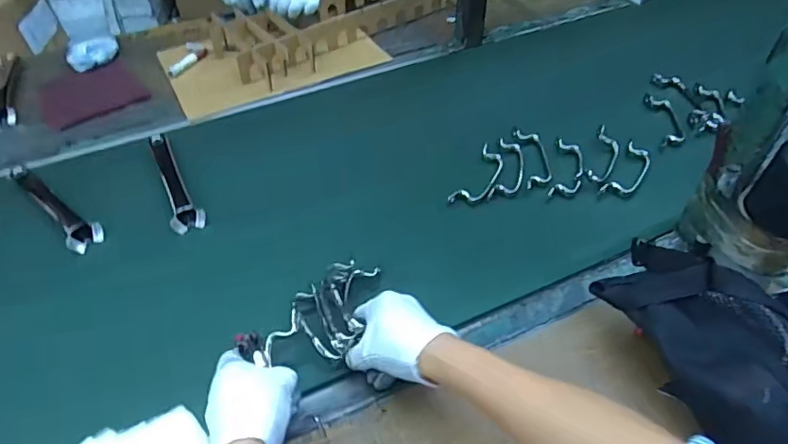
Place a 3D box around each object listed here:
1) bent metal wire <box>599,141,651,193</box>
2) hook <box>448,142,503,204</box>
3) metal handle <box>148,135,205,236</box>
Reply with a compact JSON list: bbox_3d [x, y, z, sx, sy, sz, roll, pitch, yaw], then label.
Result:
[{"bbox_3d":[0.327,-0.073,0.738,0.042,0.006,0.114,26,51,24],"label":"bent metal wire"},{"bbox_3d":[0.120,-0.065,0.730,0.044,0.011,0.119,24,50,22],"label":"hook"},{"bbox_3d":[-0.302,-0.063,0.737,0.040,0.021,0.208,-17,47,-19],"label":"metal handle"}]

